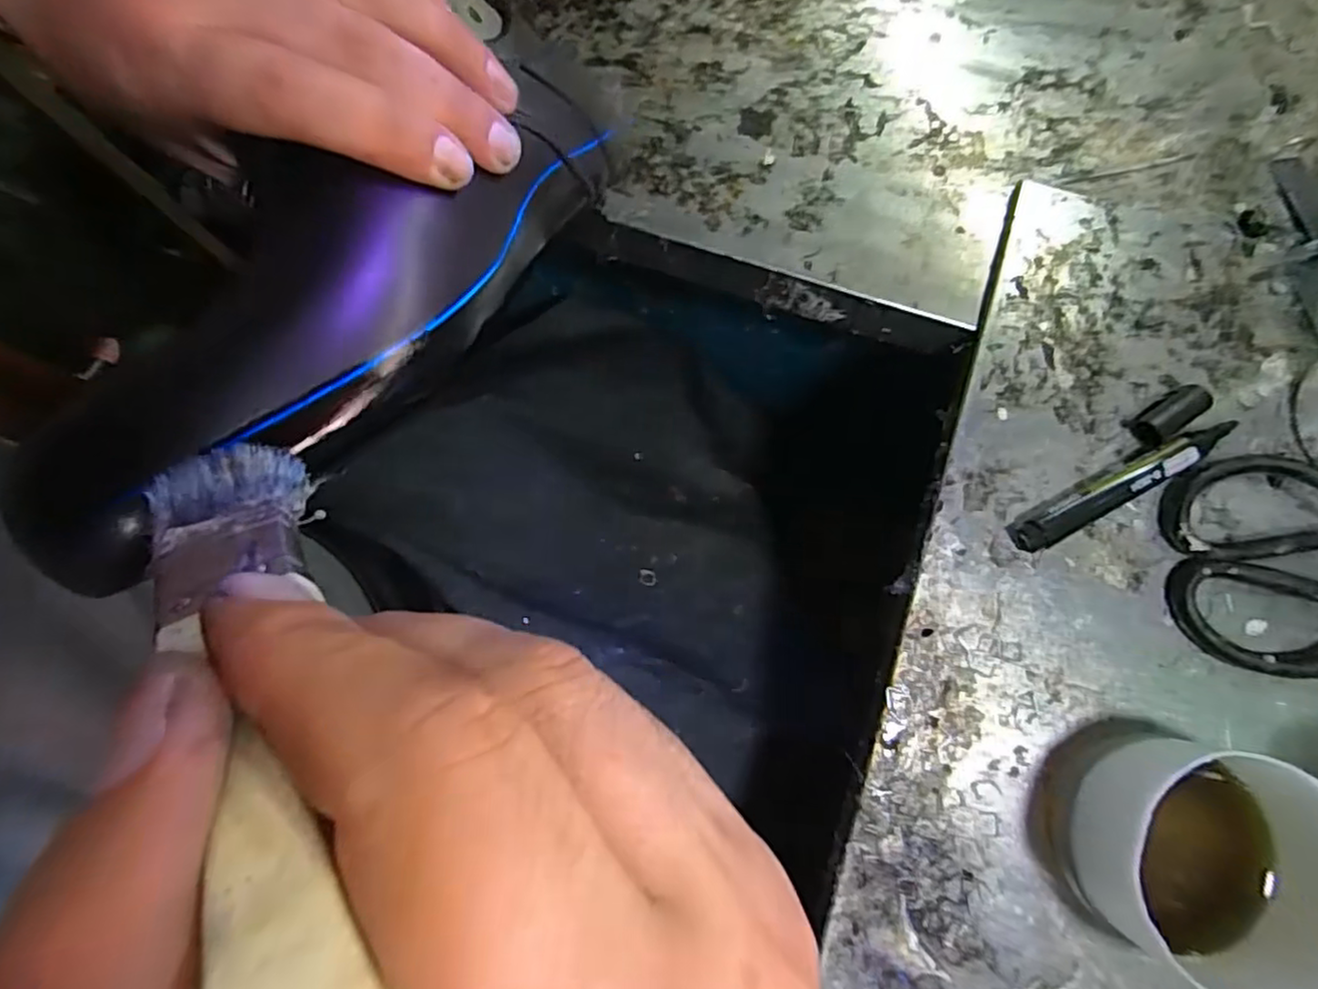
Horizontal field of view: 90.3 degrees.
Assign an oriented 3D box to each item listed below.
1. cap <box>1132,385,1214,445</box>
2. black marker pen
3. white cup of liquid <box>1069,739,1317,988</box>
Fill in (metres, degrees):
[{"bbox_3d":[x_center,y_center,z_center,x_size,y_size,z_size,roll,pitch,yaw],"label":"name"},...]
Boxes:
[{"bbox_3d":[0.263,-0.042,0.337,0.042,0.013,0.016,-31,80,-6],"label":"cap"},{"bbox_3d":[0.235,-0.005,0.330,0.122,0.016,0.019,-26,79,-5],"label":"black marker pen"},{"bbox_3d":[0.224,0.153,0.279,0.076,0.065,0.086,-31,80,-6],"label":"white cup of liquid"}]

